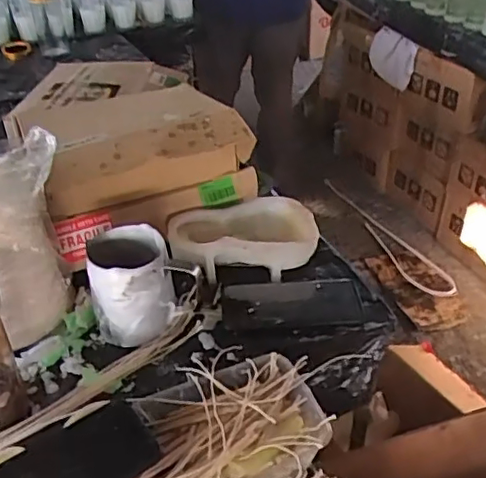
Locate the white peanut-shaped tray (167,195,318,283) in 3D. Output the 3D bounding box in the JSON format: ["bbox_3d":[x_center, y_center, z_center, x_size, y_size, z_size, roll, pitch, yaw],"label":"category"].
[{"bbox_3d":[0.000,0.001,0.761,0.179,0.050,0.108,-10,37,-13],"label":"white peanut-shaped tray"}]

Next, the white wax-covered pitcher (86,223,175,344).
[{"bbox_3d":[-0.121,0.048,0.658,0.086,0.102,0.089,-10,37,-14],"label":"white wax-covered pitcher"}]

